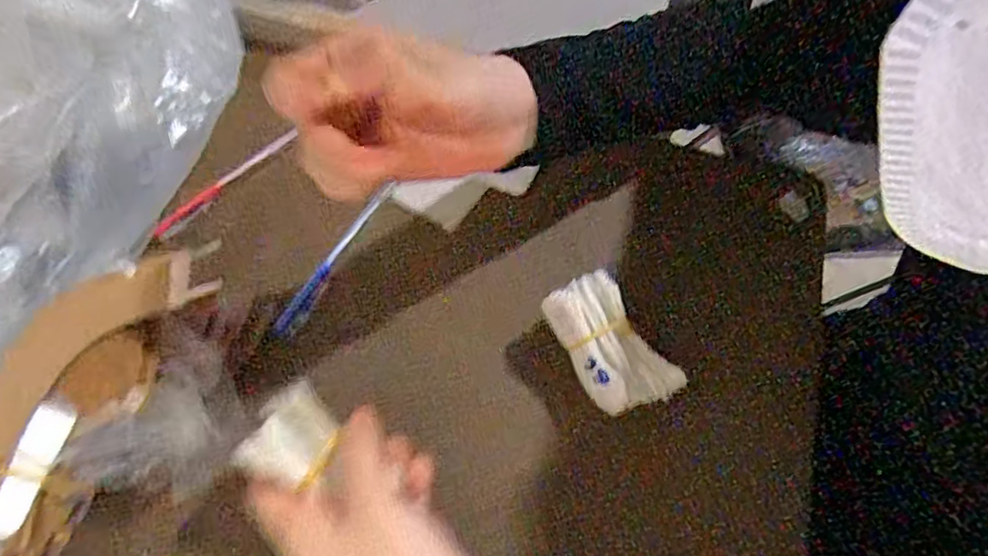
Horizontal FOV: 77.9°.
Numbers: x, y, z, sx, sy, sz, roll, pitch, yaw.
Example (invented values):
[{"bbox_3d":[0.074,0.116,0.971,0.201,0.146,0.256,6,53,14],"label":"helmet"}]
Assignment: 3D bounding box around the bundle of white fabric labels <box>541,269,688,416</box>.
[{"bbox_3d":[0.063,0.037,0.339,0.044,0.022,0.078,-28,67,-16],"label":"bundle of white fabric labels"}]

